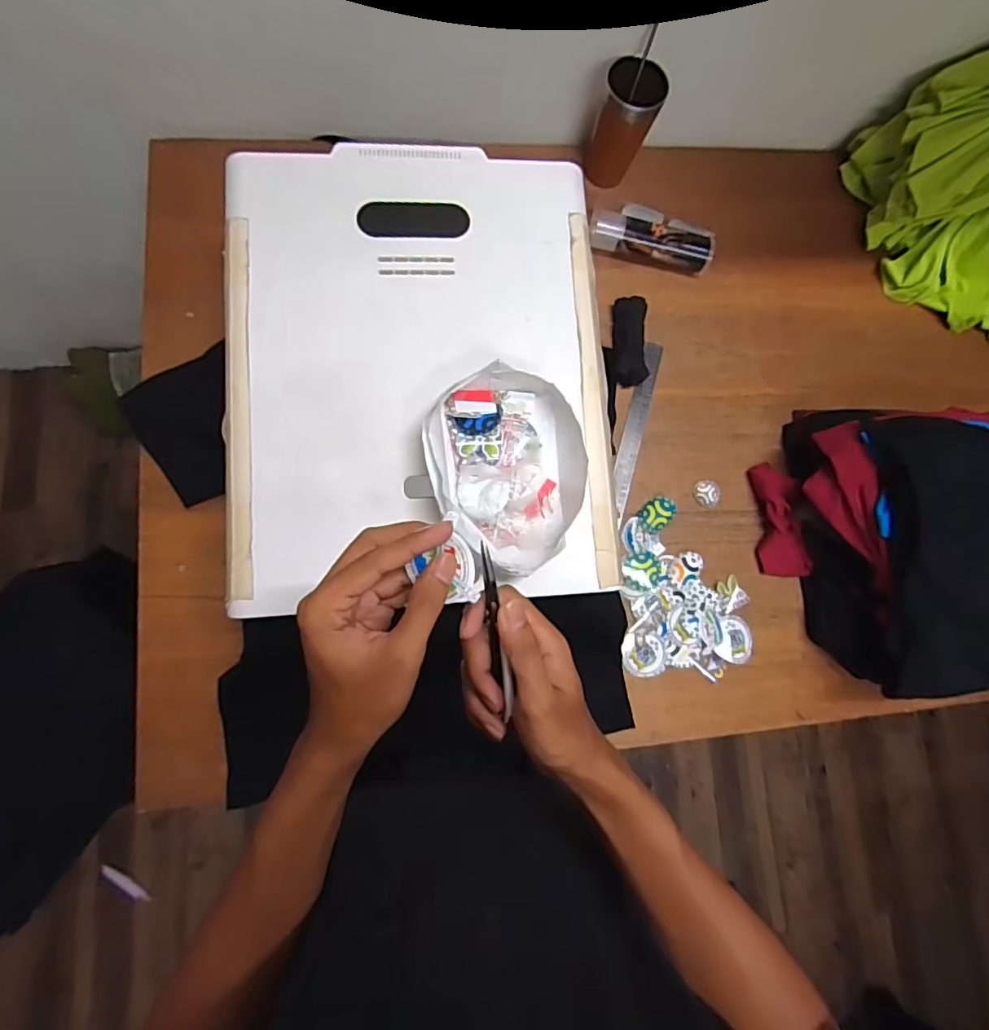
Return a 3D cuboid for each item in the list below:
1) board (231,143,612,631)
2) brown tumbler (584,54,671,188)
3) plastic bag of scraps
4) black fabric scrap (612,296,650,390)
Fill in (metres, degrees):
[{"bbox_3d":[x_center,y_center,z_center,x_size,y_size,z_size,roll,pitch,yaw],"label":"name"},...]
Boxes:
[{"bbox_3d":[-0.078,-0.165,0.578,0.394,0.017,0.500,-3,83,-6],"label":"board"},{"bbox_3d":[0.177,-0.554,0.779,0.079,0.159,0.077,18,83,-7],"label":"brown tumbler"},{"bbox_3d":[0.019,-0.048,0.552,0.167,0.061,0.199,-22,89,-10],"label":"plastic bag of scraps"},{"bbox_3d":[0.196,-0.251,0.781,0.047,0.029,0.131,3,85,-8],"label":"black fabric scrap"}]

